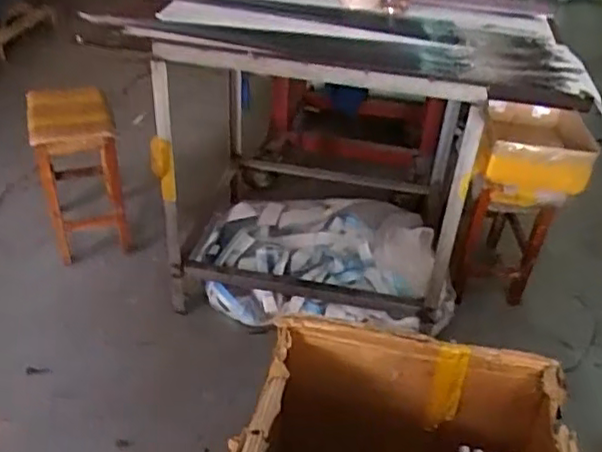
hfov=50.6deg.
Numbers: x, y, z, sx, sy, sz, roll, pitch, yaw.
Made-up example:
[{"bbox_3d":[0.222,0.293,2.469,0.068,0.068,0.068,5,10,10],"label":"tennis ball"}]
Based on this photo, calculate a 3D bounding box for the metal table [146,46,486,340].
[{"bbox_3d":[0.057,-0.220,1.817,0.860,0.756,0.723,11,37,8],"label":"metal table"}]

